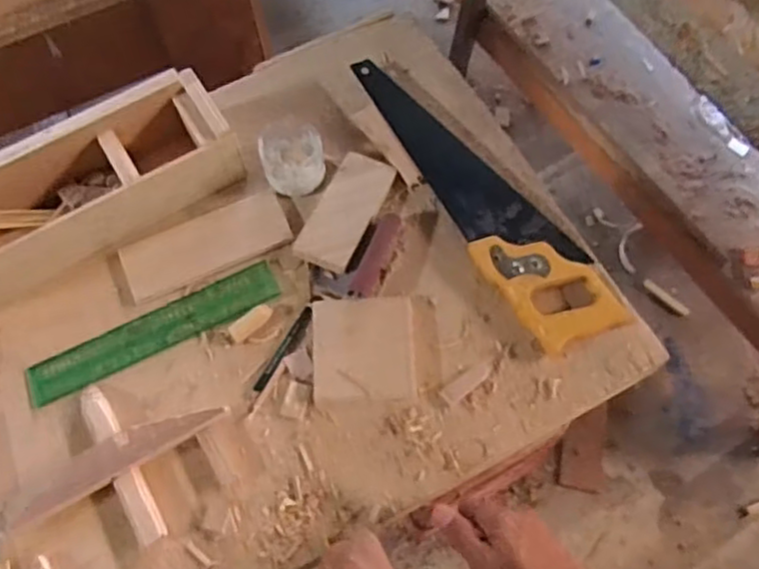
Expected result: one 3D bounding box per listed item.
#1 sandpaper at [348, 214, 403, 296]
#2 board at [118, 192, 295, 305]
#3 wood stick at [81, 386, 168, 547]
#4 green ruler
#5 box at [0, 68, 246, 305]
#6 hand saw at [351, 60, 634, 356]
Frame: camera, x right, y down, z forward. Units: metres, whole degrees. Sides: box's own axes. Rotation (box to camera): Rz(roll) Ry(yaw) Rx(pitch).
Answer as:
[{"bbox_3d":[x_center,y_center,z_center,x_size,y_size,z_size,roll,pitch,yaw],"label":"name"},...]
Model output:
[{"bbox_3d":[-0.002,-0.028,0.687,0.025,0.009,0.100,19,66,11],"label":"sandpaper"},{"bbox_3d":[-0.178,-0.042,0.696,0.168,0.012,0.066,-24,66,-9],"label":"board"},{"bbox_3d":[-0.230,0.157,0.600,0.025,0.022,0.157,-31,67,-12],"label":"wood stick"},{"bbox_3d":[-0.219,0.045,0.665,0.246,0.006,0.046,-26,64,-11],"label":"green ruler"},{"bbox_3d":[-0.302,-0.098,0.689,0.316,0.076,0.120,-32,69,-14],"label":"box"},{"bbox_3d":[0.104,-0.103,0.729,0.103,0.024,0.395,-31,67,-12],"label":"hand saw"}]

